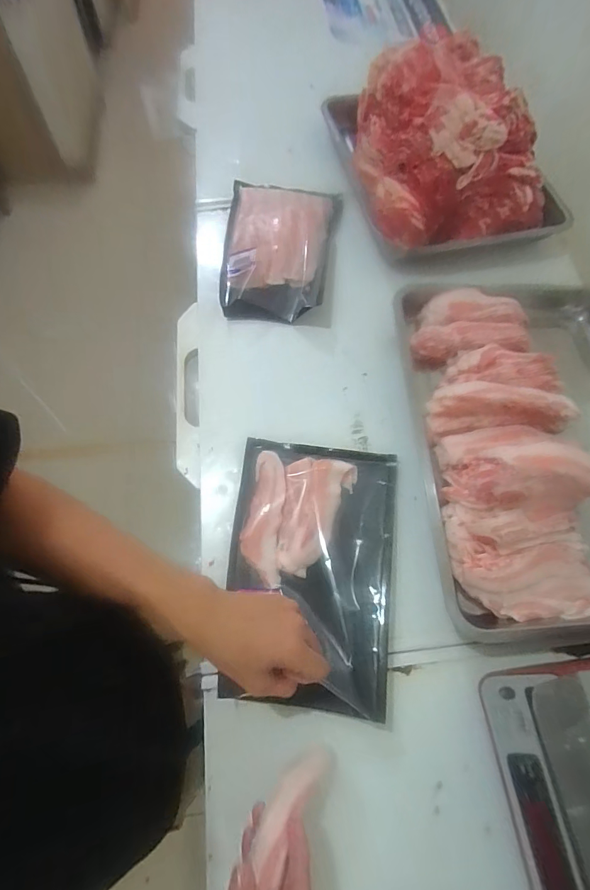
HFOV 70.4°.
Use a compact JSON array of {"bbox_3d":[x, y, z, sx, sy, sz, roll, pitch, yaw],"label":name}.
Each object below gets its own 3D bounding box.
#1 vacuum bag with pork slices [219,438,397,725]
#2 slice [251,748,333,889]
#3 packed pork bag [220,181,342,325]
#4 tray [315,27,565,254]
[{"bbox_3d":[0.019,0.137,0.496,0.195,0.041,0.296,8,66,0],"label":"vacuum bag with pork slices"},{"bbox_3d":[-0.004,0.327,0.376,0.037,0.023,0.113,34,43,11],"label":"slice"},{"bbox_3d":[-0.029,-0.333,0.700,0.187,0.045,0.292,8,66,0],"label":"packed pork bag"},{"bbox_3d":[0.244,-0.518,0.695,0.285,0.166,0.388,-17,68,-11],"label":"tray"}]

